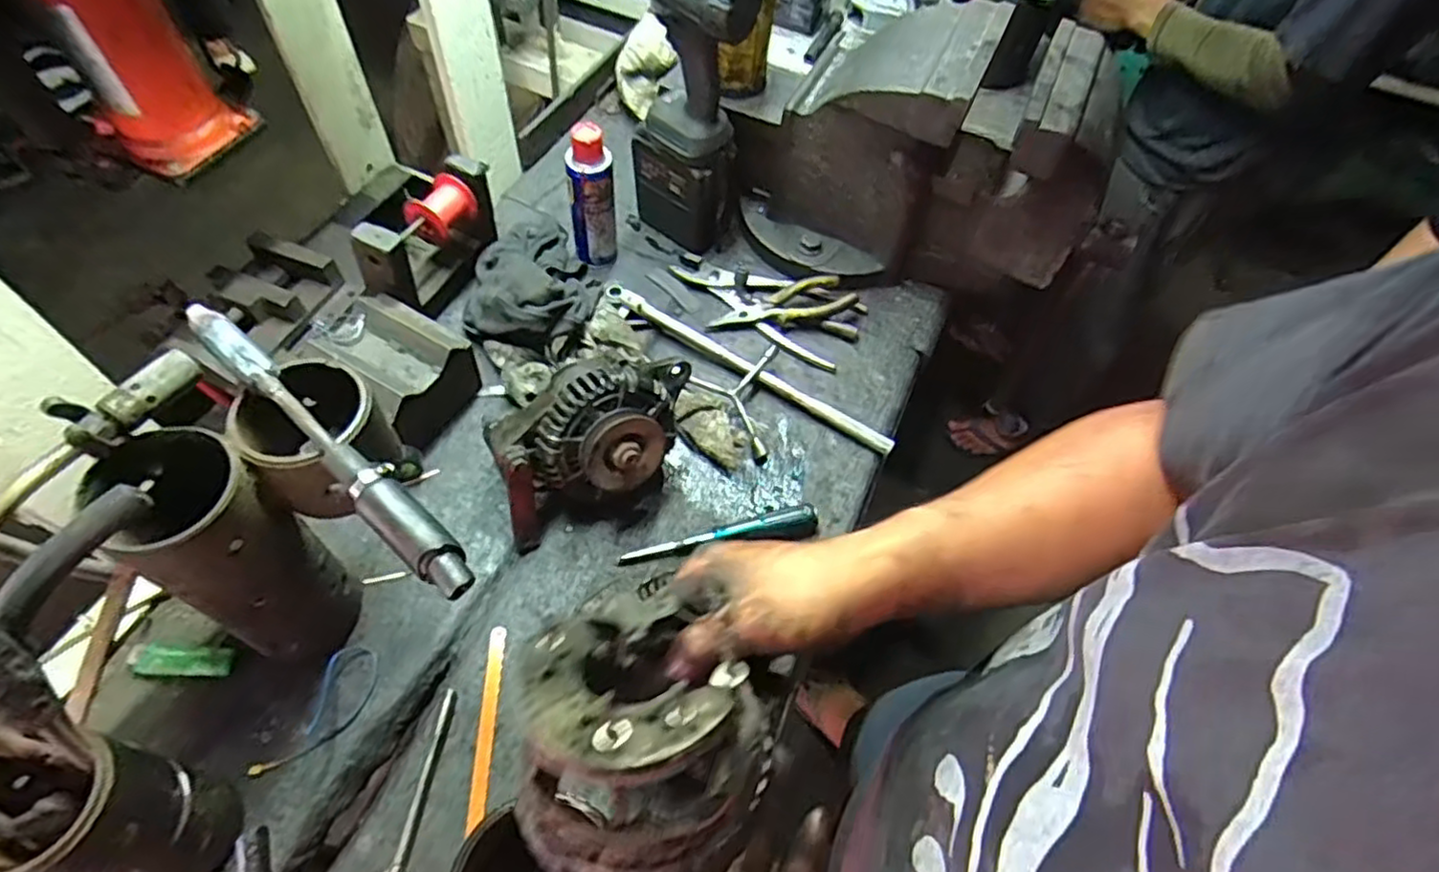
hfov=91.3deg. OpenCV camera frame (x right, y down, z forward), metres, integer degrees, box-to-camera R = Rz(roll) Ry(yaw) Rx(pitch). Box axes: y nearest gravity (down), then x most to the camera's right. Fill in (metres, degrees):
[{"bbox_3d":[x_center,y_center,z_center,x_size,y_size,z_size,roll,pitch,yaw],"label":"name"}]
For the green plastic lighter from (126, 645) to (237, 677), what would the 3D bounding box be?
[{"bbox_3d":[-0.443,0.185,0.581,0.077,0.011,0.023,2,58,-3],"label":"green plastic lighter"}]

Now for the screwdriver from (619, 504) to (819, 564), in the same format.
[{"bbox_3d":[0.005,0.103,0.691,0.199,0.021,0.025,-13,60,-13],"label":"screwdriver"}]

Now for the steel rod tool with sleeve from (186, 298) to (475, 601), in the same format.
[{"bbox_3d":[-0.253,0.001,0.449,0.275,0.029,0.028,38,63,18],"label":"steel rod tool with sleeve"}]

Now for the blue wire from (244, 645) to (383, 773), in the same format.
[{"bbox_3d":[-0.320,0.226,0.569,0.045,0.017,0.114,25,59,11],"label":"blue wire"}]

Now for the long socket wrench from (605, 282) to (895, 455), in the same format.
[{"bbox_3d":[0.024,-0.081,0.799,0.378,0.029,0.026,30,60,14],"label":"long socket wrench"}]

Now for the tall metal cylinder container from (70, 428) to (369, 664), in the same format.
[{"bbox_3d":[-0.347,0.086,0.511,0.100,0.194,0.083,30,60,14],"label":"tall metal cylinder container"}]

